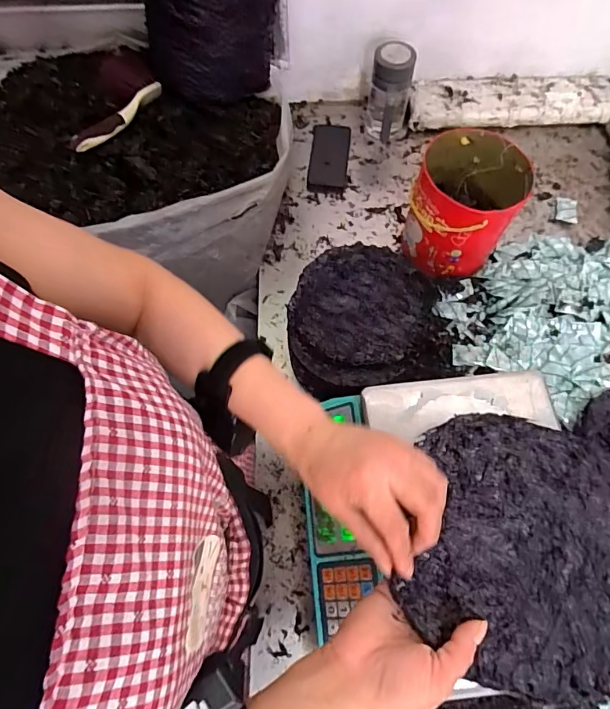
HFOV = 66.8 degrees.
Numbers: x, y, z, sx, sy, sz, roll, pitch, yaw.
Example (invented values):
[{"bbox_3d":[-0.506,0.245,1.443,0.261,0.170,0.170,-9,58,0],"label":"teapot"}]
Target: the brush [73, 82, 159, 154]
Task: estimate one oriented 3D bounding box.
[{"bbox_3d":[-0.304,-0.390,0.760,0.040,0.031,0.208,21,56,10],"label":"brush"}]

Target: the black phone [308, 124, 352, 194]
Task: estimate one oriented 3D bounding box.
[{"bbox_3d":[0.050,-0.403,0.947,0.077,0.008,0.173,4,68,4],"label":"black phone"}]

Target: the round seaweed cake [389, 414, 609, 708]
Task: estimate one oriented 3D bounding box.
[{"bbox_3d":[0.178,0.152,0.364,0.184,0.011,0.192,17,69,9],"label":"round seaweed cake"}]

